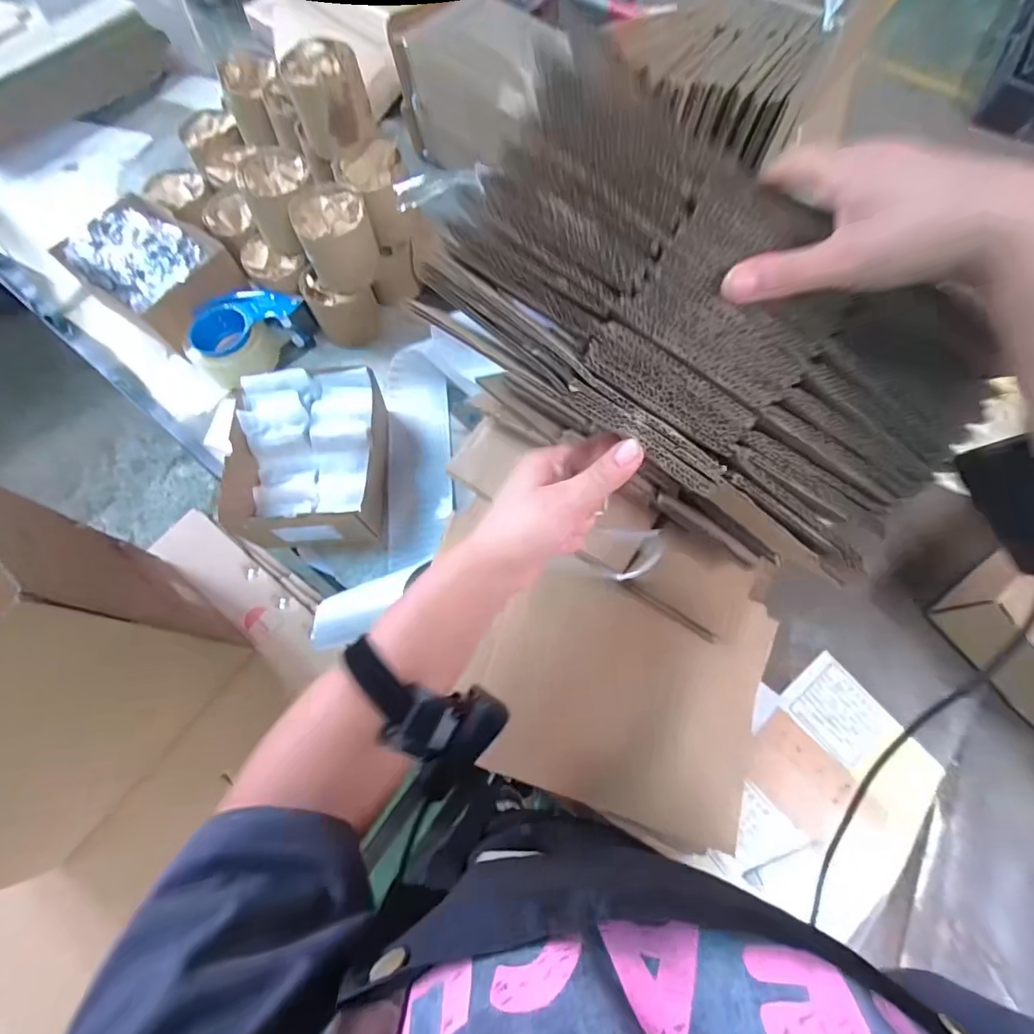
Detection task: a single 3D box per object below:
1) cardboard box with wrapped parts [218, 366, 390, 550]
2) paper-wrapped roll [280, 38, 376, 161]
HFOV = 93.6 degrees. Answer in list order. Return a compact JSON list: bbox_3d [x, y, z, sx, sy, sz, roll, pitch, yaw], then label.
[{"bbox_3d":[-0.250,-0.071,0.598,0.168,0.085,0.204,-2,70,1],"label":"cardboard box with wrapped parts"},{"bbox_3d":[-0.228,-0.509,0.594,0.085,0.073,0.088,0,70,1],"label":"paper-wrapped roll"}]

